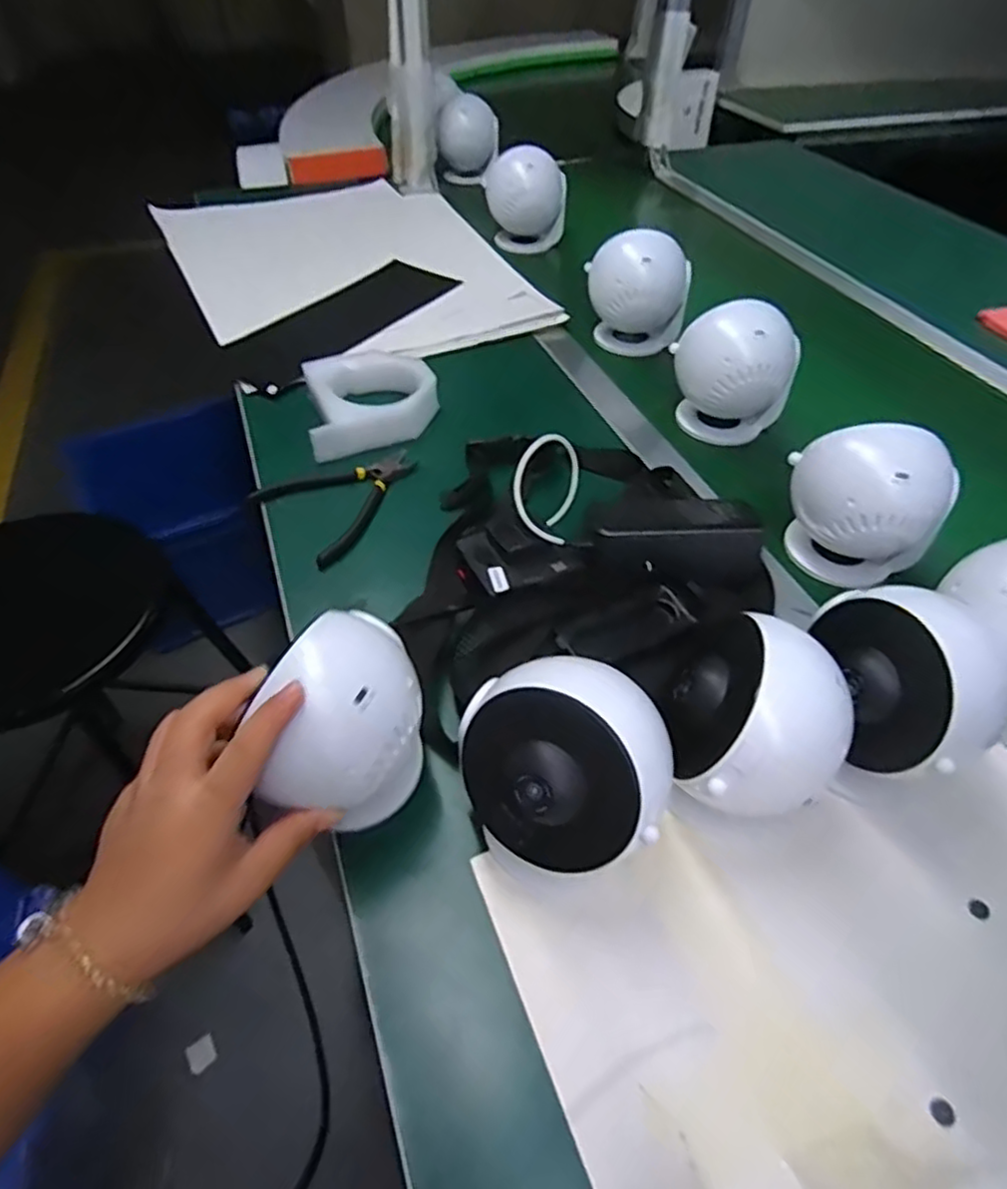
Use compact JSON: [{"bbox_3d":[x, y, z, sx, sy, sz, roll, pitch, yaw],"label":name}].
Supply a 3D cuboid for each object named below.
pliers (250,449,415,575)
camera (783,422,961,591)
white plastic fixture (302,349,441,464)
[{"bbox_3d":[-0.132,-0.085,0.603,0.135,0.017,0.111,-34,56,-27],"label":"pliers"},{"bbox_3d":[0.277,-0.071,0.536,0.087,0.132,0.087,-16,49,-14],"label":"camera"},{"bbox_3d":[-0.133,-0.198,0.694,0.131,0.033,0.126,-12,48,-11],"label":"white plastic fixture"}]

